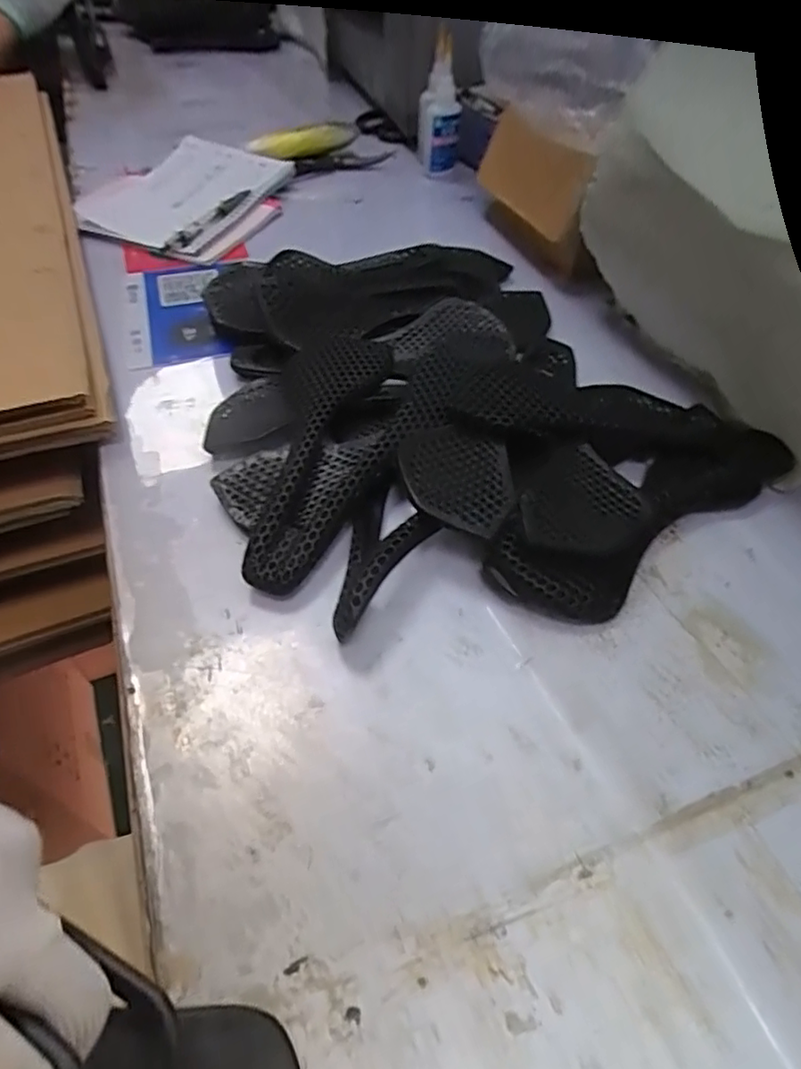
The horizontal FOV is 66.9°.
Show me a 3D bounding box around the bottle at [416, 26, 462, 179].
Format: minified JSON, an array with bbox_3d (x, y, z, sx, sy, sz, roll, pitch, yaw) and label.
[{"bbox_3d":[0.044,-0.482,0.696,0.050,0.144,0.044,3,50,2],"label":"bottle"}]

